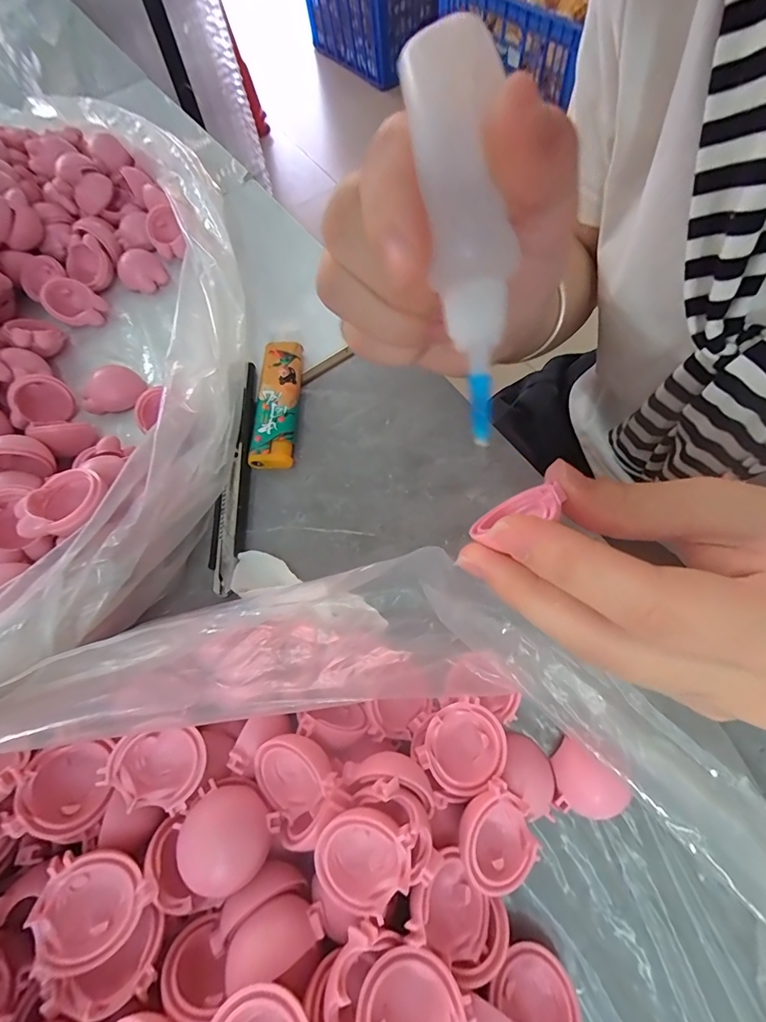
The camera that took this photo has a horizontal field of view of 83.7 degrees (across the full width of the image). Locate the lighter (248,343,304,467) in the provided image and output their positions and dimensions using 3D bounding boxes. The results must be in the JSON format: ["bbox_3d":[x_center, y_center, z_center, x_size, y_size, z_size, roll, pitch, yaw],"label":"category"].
[{"bbox_3d":[-0.058,-0.061,0.240,0.023,0.017,0.076,0,66,5],"label":"lighter"}]

